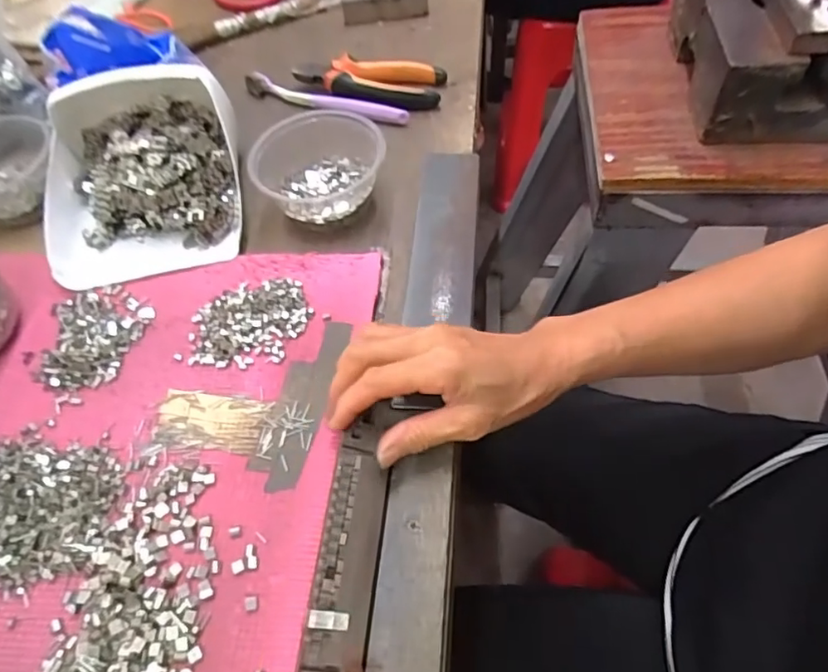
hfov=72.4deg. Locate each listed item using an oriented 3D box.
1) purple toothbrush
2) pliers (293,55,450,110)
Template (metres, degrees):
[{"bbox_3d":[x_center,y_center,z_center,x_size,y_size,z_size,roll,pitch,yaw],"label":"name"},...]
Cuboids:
[{"bbox_3d":[-0.090,-0.233,0.554,0.178,0.014,0.016,19,60,16],"label":"purple toothbrush"},{"bbox_3d":[-0.046,-0.249,0.558,0.146,0.022,0.057,9,58,10],"label":"pliers"}]

